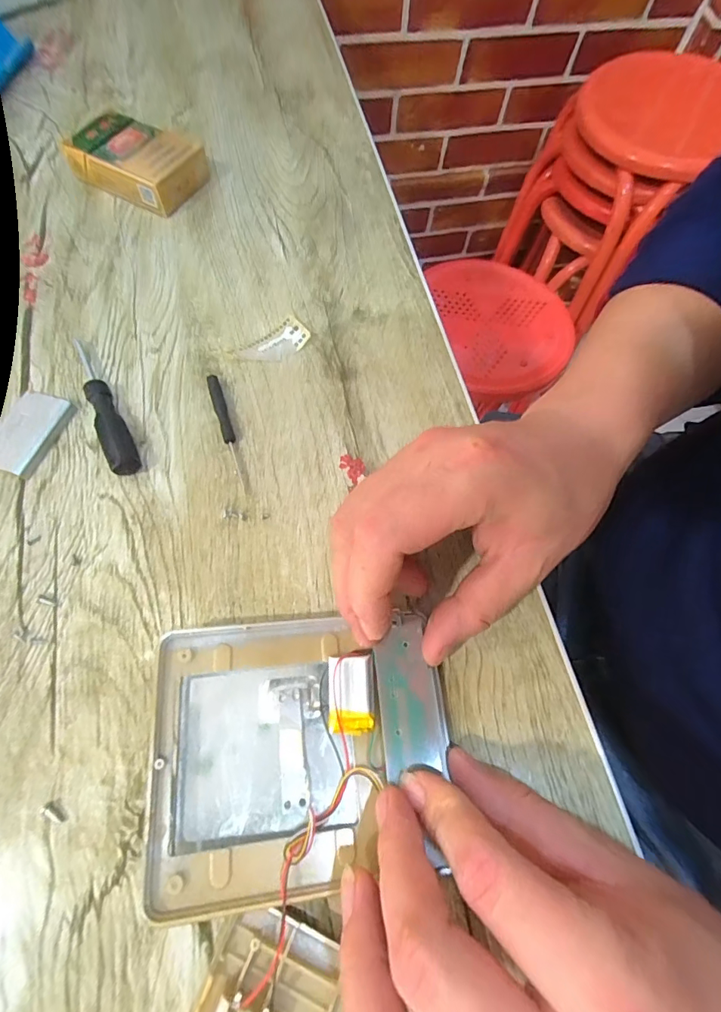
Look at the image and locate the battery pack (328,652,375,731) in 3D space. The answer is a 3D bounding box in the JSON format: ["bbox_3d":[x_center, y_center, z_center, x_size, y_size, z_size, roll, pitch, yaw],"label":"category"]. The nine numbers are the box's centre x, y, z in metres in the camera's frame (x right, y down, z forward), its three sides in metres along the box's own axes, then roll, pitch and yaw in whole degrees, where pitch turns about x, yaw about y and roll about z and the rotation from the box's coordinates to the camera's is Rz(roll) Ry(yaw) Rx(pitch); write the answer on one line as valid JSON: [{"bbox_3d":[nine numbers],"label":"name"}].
[{"bbox_3d":[-0.004,0.084,0.199,0.020,0.007,0.032,-2,67,-4],"label":"battery pack"}]

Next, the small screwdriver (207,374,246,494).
[{"bbox_3d":[-0.078,-0.044,0.258,0.007,0.006,0.079,-18,69,-10],"label":"small screwdriver"}]

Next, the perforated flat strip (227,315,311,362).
[{"bbox_3d":[-0.058,-0.102,0.283,0.048,0.007,0.023,-36,73,-16],"label":"perforated flat strip"}]

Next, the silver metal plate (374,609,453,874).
[{"bbox_3d":[0.022,0.083,0.200,0.028,0.005,0.065,-5,70,-5],"label":"silver metal plate"}]

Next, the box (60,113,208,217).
[{"bbox_3d":[-0.167,-0.256,0.335,0.086,0.027,0.060,25,68,8],"label":"box"}]

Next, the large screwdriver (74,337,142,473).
[{"bbox_3d":[-0.150,-0.061,0.259,0.014,0.012,0.103,-25,70,-13],"label":"large screwdriver"}]

